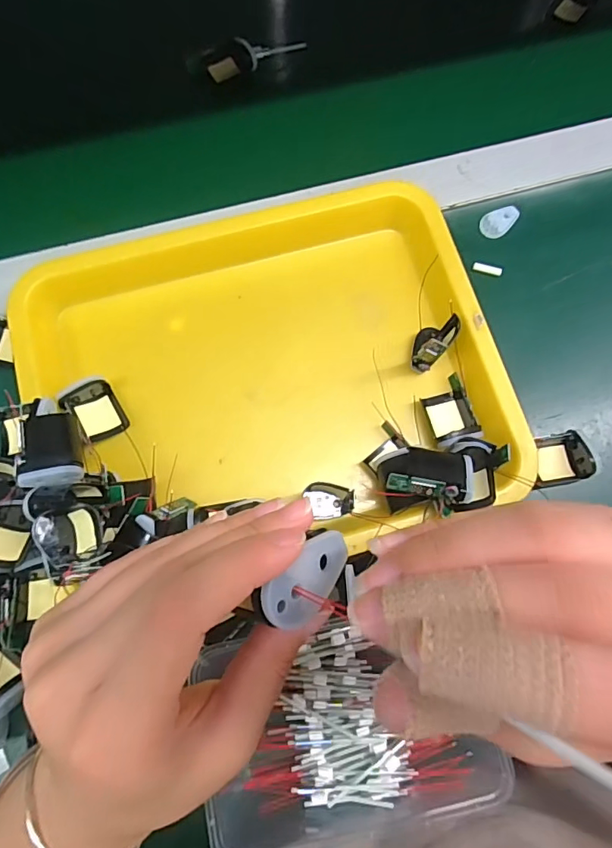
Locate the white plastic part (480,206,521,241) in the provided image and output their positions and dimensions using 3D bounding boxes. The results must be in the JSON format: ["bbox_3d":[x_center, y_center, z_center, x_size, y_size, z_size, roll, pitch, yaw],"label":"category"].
[{"bbox_3d":[0.164,-0.173,0.408,0.023,0.004,0.035,43,80,7],"label":"white plastic part"}]

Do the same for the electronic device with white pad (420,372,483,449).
[{"bbox_3d":[0.105,-0.008,0.359,0.033,0.013,0.048,-20,79,-6],"label":"electronic device with white pad"}]

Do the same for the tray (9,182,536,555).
[{"bbox_3d":[-0.029,-0.038,0.356,0.315,0.032,0.261,-16,79,-5],"label":"tray"}]

